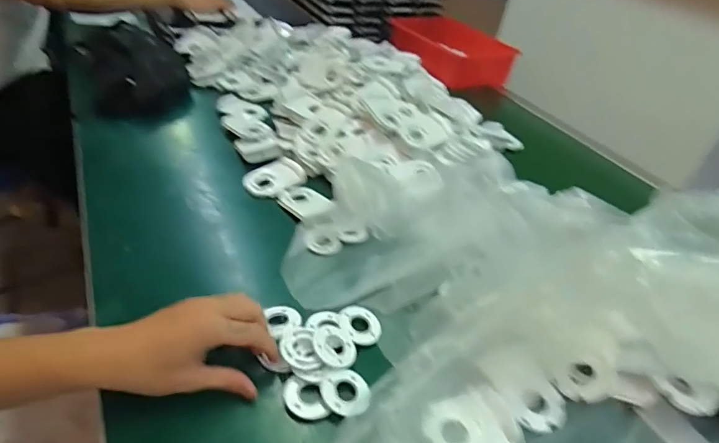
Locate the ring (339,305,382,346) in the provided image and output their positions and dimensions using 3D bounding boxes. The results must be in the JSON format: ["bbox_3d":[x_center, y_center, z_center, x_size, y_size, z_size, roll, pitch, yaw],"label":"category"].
[{"bbox_3d":[0.002,0.106,0.468,0.038,0.009,0.046,-7,40,-21],"label":"ring"}]

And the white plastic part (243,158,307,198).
[{"bbox_3d":[-0.123,-0.065,0.664,0.097,0.007,0.064,-27,50,-38],"label":"white plastic part"}]

